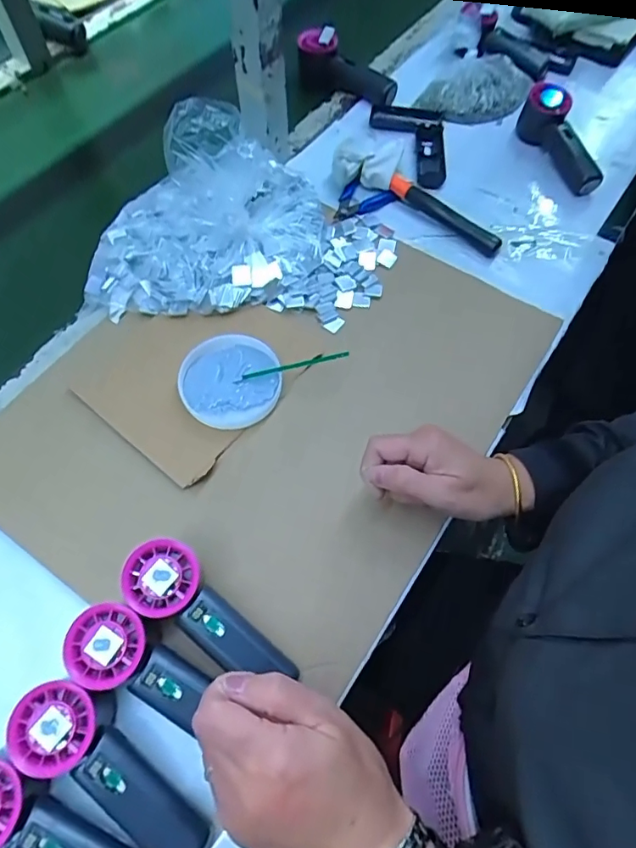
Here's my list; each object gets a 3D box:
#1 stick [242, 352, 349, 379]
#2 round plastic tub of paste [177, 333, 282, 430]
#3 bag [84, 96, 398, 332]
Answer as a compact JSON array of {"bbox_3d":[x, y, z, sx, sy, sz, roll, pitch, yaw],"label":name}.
[{"bbox_3d":[-0.023,-0.058,0.502,0.109,0.007,0.005,-11,62,11],"label":"stick"},{"bbox_3d":[-0.088,-0.042,0.513,0.094,0.028,0.096,0,63,0],"label":"round plastic tub of paste"},{"bbox_3d":[-0.079,-0.237,0.542,0.329,0.125,0.231,6,63,3],"label":"bag"}]

